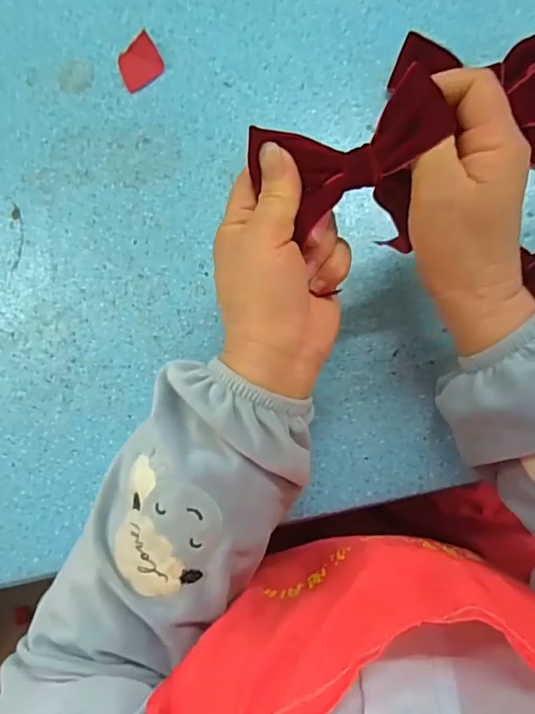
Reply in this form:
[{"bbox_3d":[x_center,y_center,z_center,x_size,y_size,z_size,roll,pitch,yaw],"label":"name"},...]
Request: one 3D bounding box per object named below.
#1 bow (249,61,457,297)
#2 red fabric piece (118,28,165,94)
[{"bbox_3d":[0.043,-0.092,0.269,0.095,0.039,0.064,-13,82,4],"label":"bow"},{"bbox_3d":[-0.100,-0.228,0.416,0.034,0.010,0.035,-28,81,1],"label":"red fabric piece"}]

